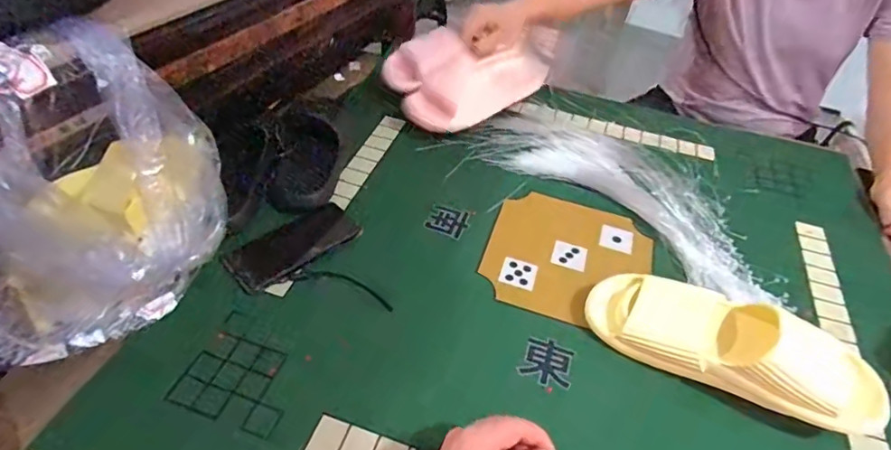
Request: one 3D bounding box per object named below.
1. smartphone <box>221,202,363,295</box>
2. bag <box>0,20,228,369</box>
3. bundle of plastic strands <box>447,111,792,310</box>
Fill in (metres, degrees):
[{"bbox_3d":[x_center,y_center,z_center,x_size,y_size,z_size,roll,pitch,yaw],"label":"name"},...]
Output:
[{"bbox_3d":[-0.188,0.025,0.656,0.161,0.010,0.071,-30,56,-32],"label":"smartphone"},{"bbox_3d":[-0.338,-0.018,0.495,0.147,0.263,0.256,23,46,15],"label":"bag"},{"bbox_3d":[0.258,-0.063,0.778,0.477,0.022,0.210,35,50,25],"label":"bundle of plastic strands"}]

